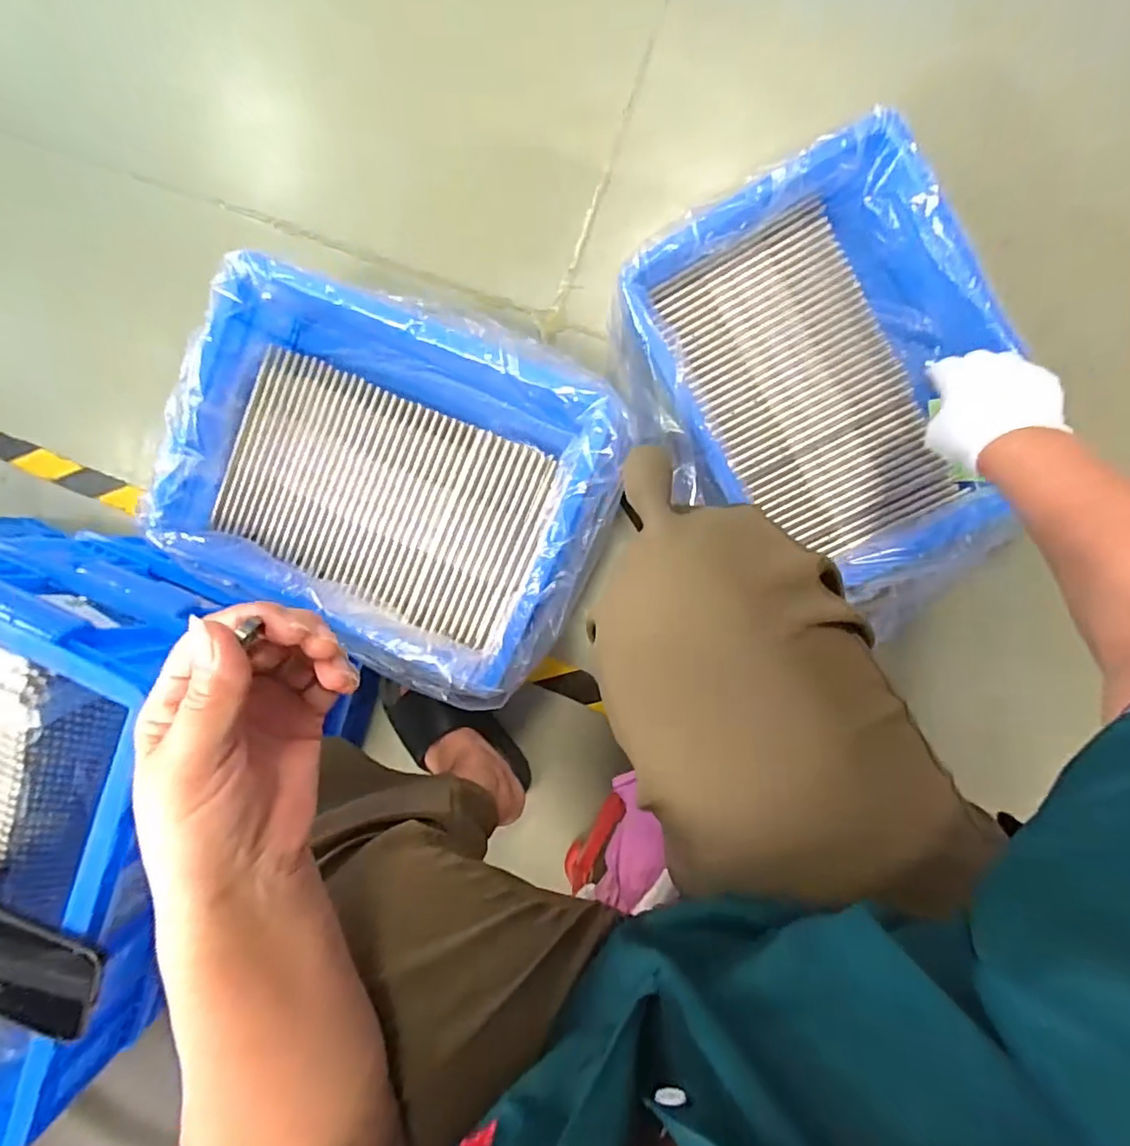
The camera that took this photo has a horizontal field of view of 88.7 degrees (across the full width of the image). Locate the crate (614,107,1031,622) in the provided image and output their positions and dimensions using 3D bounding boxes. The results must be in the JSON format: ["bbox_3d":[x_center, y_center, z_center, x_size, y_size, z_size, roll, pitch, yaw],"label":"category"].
[{"bbox_3d":[0.264,-0.187,0.623,0.340,0.101,0.424,-27,91,10],"label":"crate"}]

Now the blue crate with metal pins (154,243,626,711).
[{"bbox_3d":[-0.180,-0.104,0.614,0.424,0.128,0.337,28,98,5],"label":"blue crate with metal pins"}]

